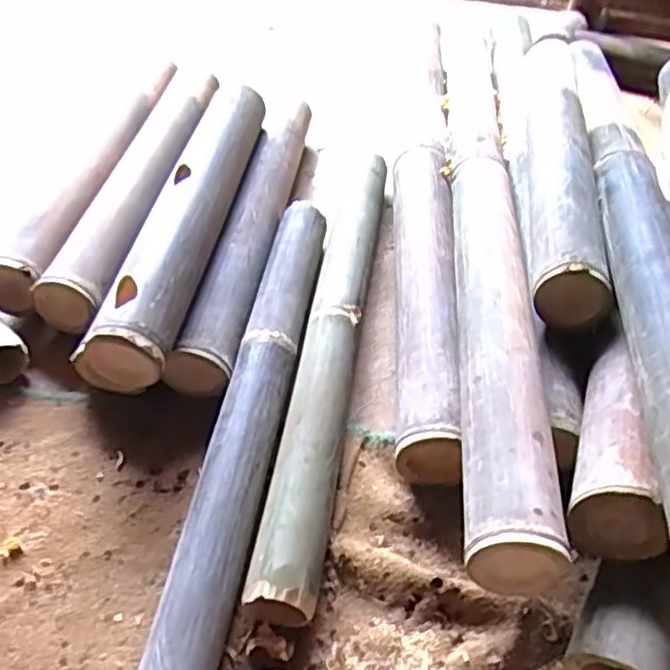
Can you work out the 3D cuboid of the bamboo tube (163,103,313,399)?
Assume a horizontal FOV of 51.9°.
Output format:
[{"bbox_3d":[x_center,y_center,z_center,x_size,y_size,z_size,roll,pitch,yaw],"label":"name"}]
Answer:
[{"bbox_3d":[-0.094,-0.154,0.893,0.071,0.068,0.540,8,47,9],"label":"bamboo tube"}]

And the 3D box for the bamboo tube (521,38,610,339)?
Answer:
[{"bbox_3d":[0.280,-0.230,0.865,0.077,0.069,0.559,6,47,8],"label":"bamboo tube"}]

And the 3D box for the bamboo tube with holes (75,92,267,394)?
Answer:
[{"bbox_3d":[-0.183,-0.135,0.812,0.113,0.098,0.468,5,47,6],"label":"bamboo tube with holes"}]

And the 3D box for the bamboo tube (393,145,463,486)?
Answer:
[{"bbox_3d":[0.102,-0.063,0.809,0.071,0.064,0.500,2,47,3],"label":"bamboo tube"}]

